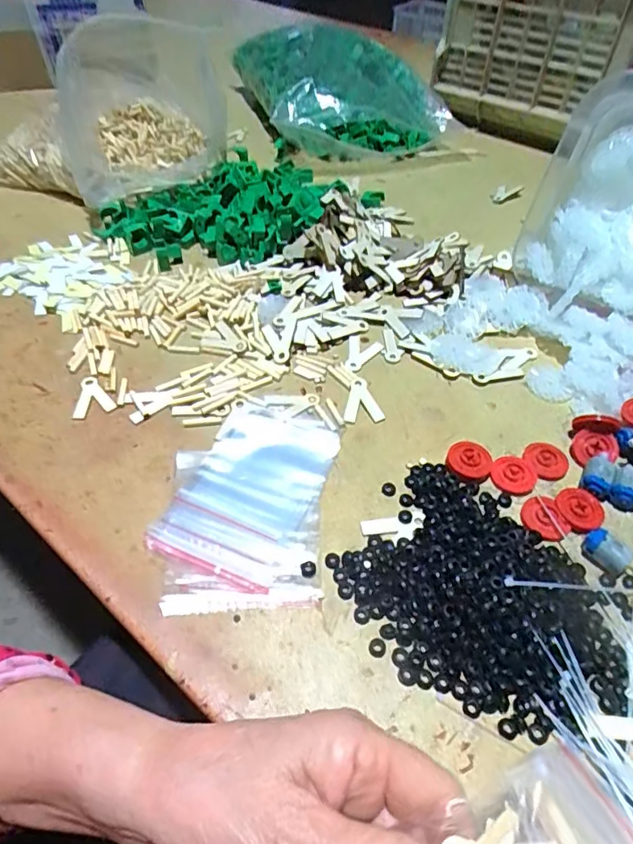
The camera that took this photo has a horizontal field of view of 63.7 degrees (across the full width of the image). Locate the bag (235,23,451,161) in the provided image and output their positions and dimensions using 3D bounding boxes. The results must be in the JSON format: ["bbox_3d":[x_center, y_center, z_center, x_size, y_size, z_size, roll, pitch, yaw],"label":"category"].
[{"bbox_3d":[0.038,-0.477,0.742,0.251,0.112,0.222,-15,52,-13],"label":"bag"}]

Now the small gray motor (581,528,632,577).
[{"bbox_3d":[0.188,0.084,0.330,0.017,0.014,0.028,-36,59,-27],"label":"small gray motor"}]

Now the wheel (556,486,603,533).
[{"bbox_3d":[0.185,0.060,0.356,0.032,0.007,0.030,0,50,0],"label":"wheel"}]

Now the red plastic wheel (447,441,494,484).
[{"bbox_3d":[0.114,0.029,0.377,0.032,0.008,0.031,0,50,0],"label":"red plastic wheel"}]

